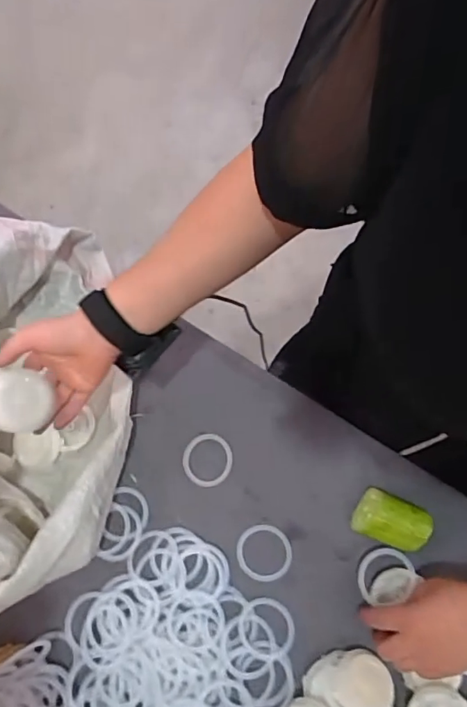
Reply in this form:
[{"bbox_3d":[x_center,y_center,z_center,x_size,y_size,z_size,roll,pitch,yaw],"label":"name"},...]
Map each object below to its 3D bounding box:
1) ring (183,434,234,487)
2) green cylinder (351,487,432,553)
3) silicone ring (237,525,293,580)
[{"bbox_3d":[-0.030,0.122,0.585,0.057,0.004,0.059,0,69,1],"label":"ring"},{"bbox_3d":[0.166,0.177,0.539,0.072,0.047,0.053,27,72,10],"label":"green cylinder"},{"bbox_3d":[0.034,0.215,0.553,0.060,0.005,0.056,0,69,1],"label":"silicone ring"}]

